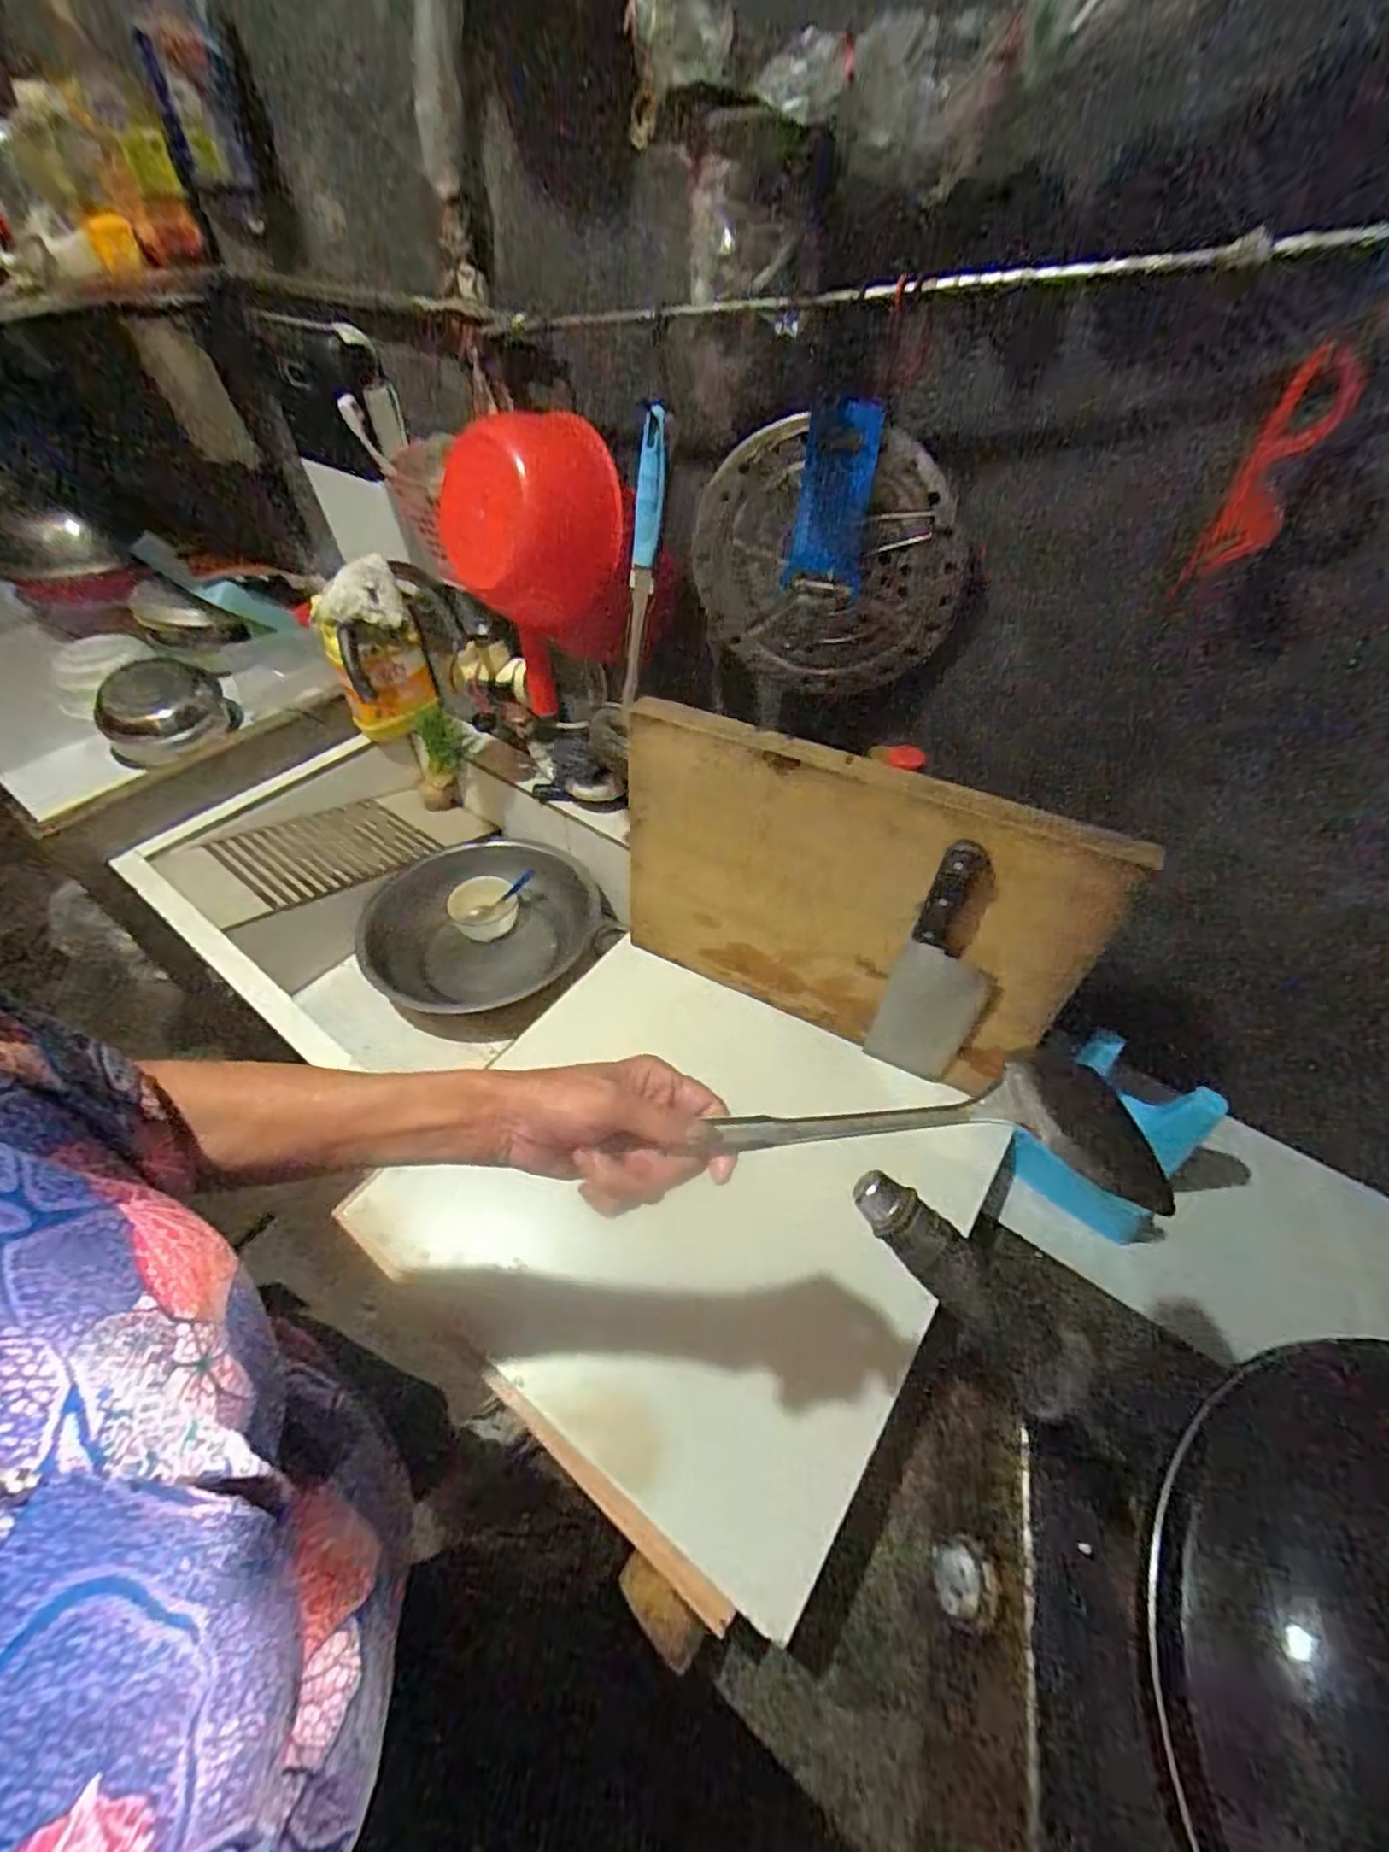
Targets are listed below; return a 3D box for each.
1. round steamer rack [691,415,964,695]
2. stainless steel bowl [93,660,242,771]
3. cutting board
[{"bbox_3d":[0.105,-0.295,0.577,0.220,0.206,0.024,15,54,12],"label":"round steamer rack"},{"bbox_3d":[-0.939,-0.368,1.195,0.184,0.105,0.182,0,52,1],"label":"stainless steel bowl"},{"bbox_3d":[0.128,-0.014,0.661,0.443,0.311,0.026,22,46,19],"label":"cutting board"}]

